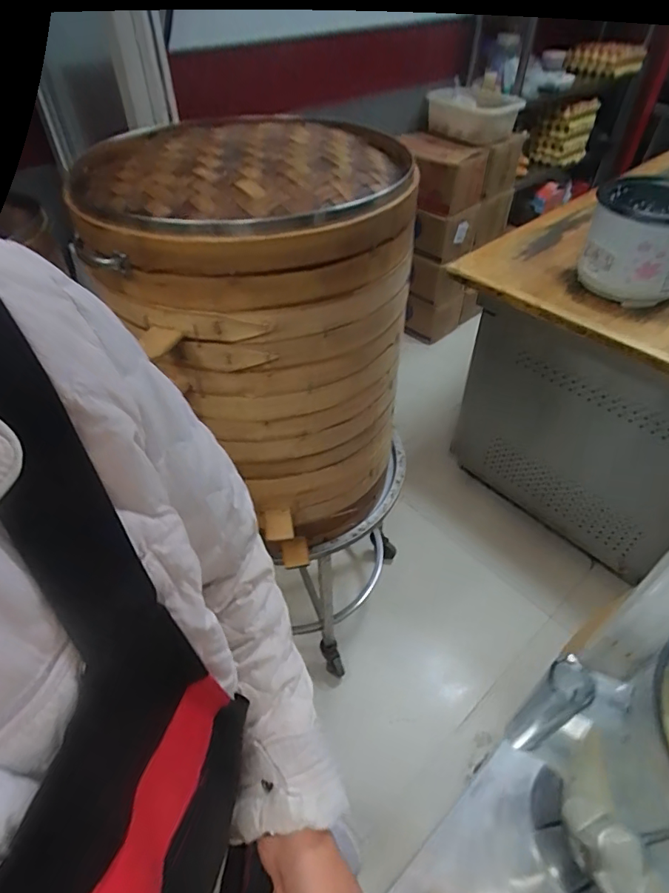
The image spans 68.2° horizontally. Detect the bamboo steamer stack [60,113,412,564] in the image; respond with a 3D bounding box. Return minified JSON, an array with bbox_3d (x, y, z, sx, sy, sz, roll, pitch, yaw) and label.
[{"bbox_3d":[-0.111,-0.175,0.883,0.411,0.624,0.410,32,54,27],"label":"bamboo steamer stack"}]

